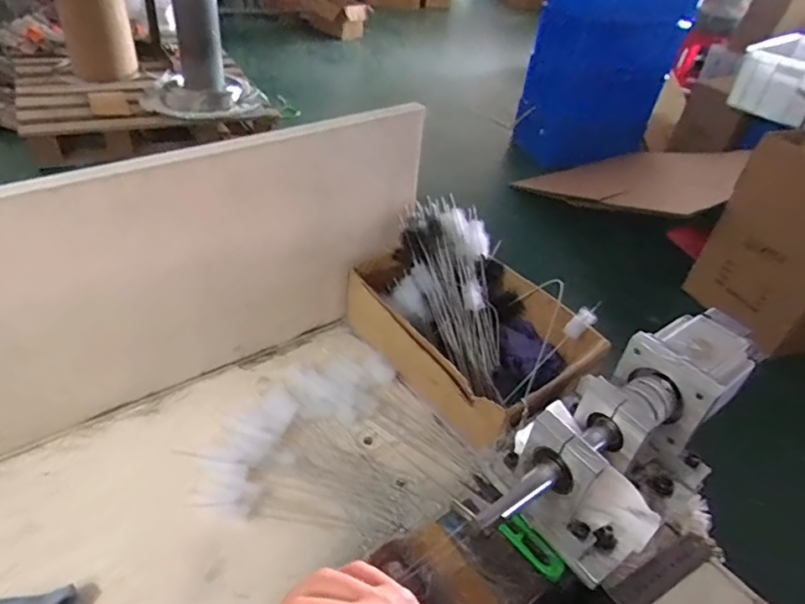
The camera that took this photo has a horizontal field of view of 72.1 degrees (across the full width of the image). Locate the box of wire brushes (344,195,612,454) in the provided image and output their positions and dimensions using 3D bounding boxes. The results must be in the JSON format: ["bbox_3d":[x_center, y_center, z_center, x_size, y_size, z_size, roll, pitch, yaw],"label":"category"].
[{"bbox_3d":[0.079,0.025,0.675,0.193,0.145,0.288,-25,49,-34],"label":"box of wire brushes"}]

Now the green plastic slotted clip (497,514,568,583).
[{"bbox_3d":[0.116,0.214,0.485,0.023,0.006,0.062,-46,54,-8],"label":"green plastic slotted clip"}]

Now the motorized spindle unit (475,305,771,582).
[{"bbox_3d":[0.188,0.127,0.493,0.325,0.132,0.135,-28,51,-36],"label":"motorized spindle unit"}]

